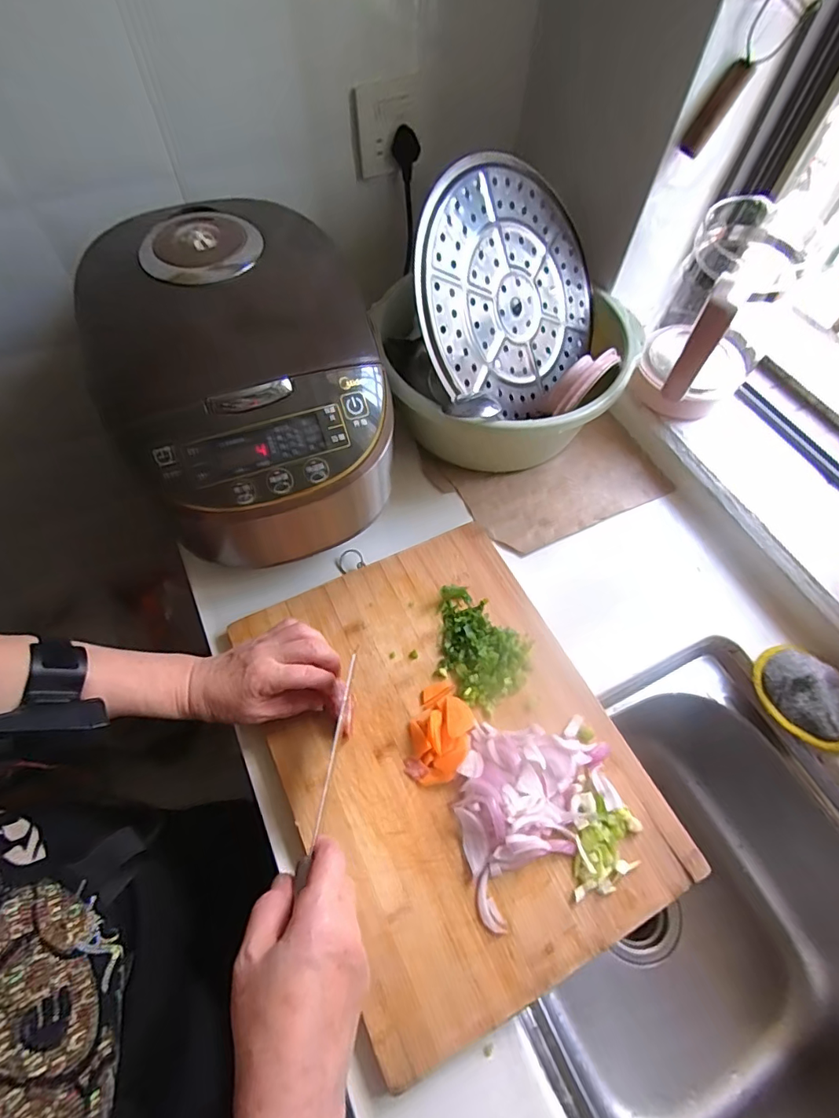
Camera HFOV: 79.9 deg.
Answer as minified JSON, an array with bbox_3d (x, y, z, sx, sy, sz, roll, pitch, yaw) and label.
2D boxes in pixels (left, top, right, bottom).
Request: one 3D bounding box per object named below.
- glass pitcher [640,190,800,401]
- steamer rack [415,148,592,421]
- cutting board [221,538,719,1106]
[{"bbox_3d":[0.331,-0.267,0.551,0.114,0.163,0.197,27,63,13],"label":"glass pitcher"},{"bbox_3d":[0.103,-0.291,0.552,0.268,0.251,0.012,-23,22,-34],"label":"steamer rack"},{"bbox_3d":[0.023,0.163,0.462,0.291,0.028,0.389,-24,63,-14],"label":"cutting board"}]

